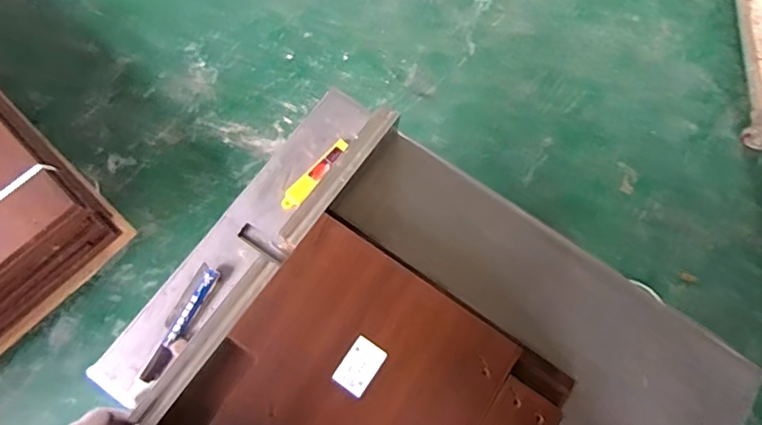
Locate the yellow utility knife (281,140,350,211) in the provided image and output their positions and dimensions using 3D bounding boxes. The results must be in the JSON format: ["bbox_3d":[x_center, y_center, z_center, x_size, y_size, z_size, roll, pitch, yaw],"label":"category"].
[{"bbox_3d":[-0.097,-0.056,0.784,0.029,0.017,0.133,41,74,10],"label":"yellow utility knife"}]

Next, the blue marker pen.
[{"bbox_3d":[-0.261,0.147,0.689,0.025,0.021,0.159,25,72,6],"label":"blue marker pen"}]

